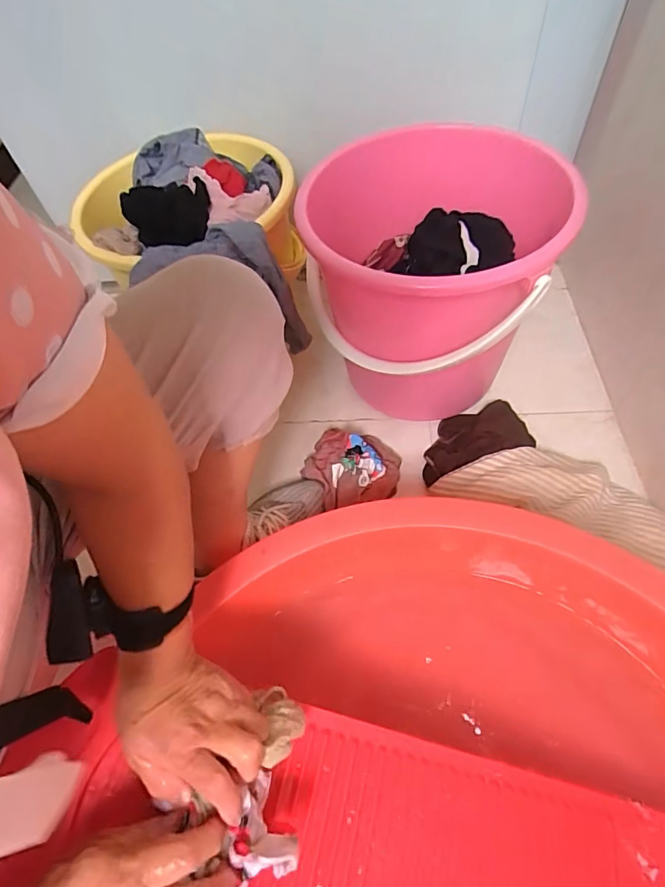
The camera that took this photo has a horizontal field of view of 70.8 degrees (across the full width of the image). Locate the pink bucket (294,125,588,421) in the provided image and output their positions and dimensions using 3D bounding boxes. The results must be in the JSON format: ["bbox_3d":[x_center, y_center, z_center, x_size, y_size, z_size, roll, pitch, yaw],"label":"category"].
[{"bbox_3d":[0.122,-0.263,0.747,0.395,0.329,0.415,-2,56,3],"label":"pink bucket"}]

